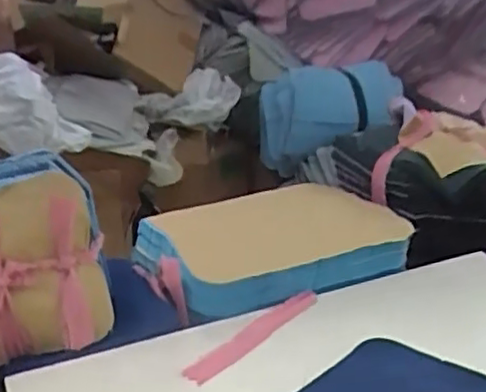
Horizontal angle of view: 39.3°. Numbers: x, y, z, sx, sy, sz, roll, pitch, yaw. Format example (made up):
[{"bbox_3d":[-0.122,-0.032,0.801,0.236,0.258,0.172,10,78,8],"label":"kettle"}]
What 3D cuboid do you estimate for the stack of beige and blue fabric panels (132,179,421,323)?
[{"bbox_3d":[0.030,0.046,0.789,0.277,0.040,0.254,-10,21,-18],"label":"stack of beige and blue fabric panels"}]

